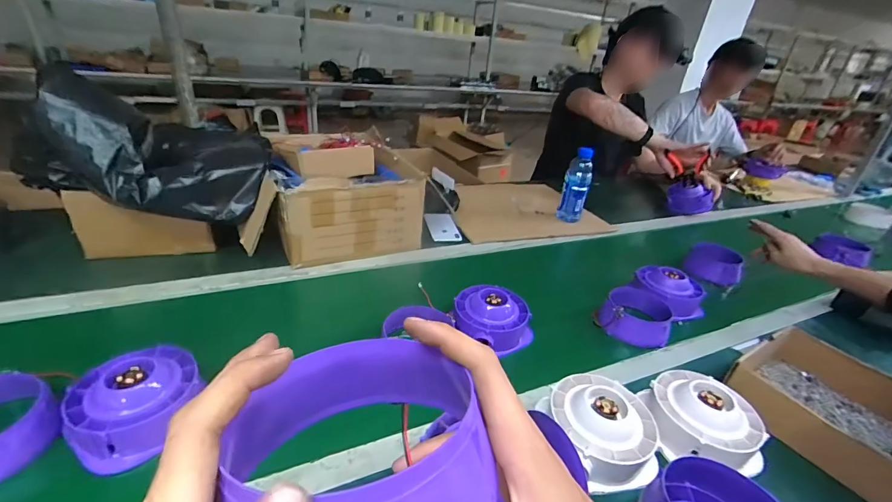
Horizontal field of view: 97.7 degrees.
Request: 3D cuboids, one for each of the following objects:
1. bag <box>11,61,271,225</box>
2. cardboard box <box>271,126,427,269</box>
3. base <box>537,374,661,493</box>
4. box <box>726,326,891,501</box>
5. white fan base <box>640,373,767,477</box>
[{"bbox_3d":[-0.537,-0.147,0.697,0.370,0.200,0.185,16,22,-28],"label":"bag"},{"bbox_3d":[-0.250,-0.160,0.946,0.315,0.199,0.386,-5,31,-20],"label":"cardboard box"},{"bbox_3d":[0.198,0.223,0.498,0.118,0.067,0.134,-8,32,-24],"label":"base"},{"bbox_3d":[0.561,0.219,0.571,0.218,0.083,0.215,-10,33,-27],"label":"box"},{"bbox_3d":[0.341,0.222,0.523,0.123,0.069,0.131,-2,30,-15],"label":"white fan base"}]

